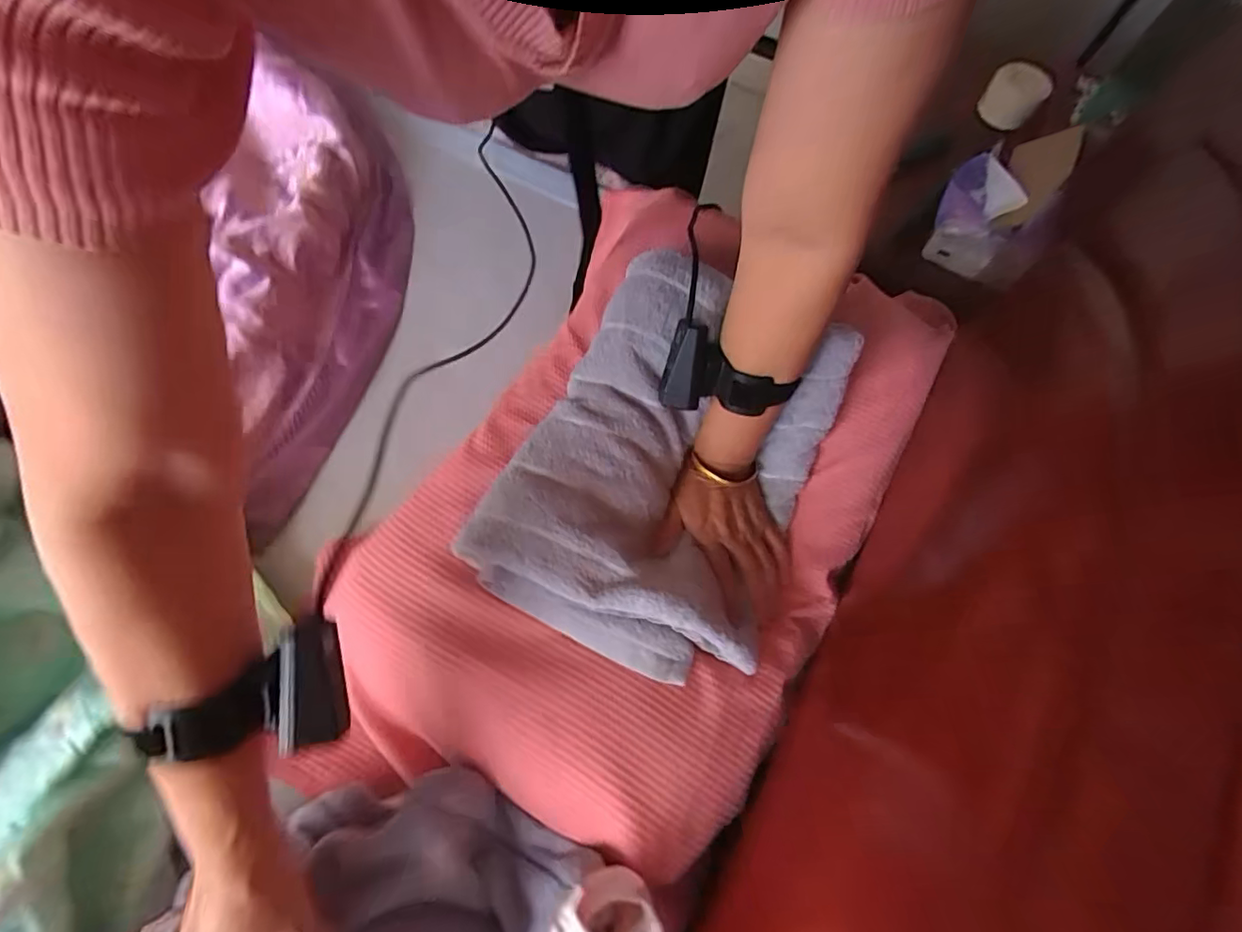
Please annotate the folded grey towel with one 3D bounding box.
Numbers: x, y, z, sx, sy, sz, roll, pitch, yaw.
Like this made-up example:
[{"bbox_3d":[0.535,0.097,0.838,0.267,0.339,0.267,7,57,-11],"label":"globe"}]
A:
[{"bbox_3d":[0.043,-0.011,0.470,0.230,0.083,0.331,24,70,8],"label":"folded grey towel"}]

